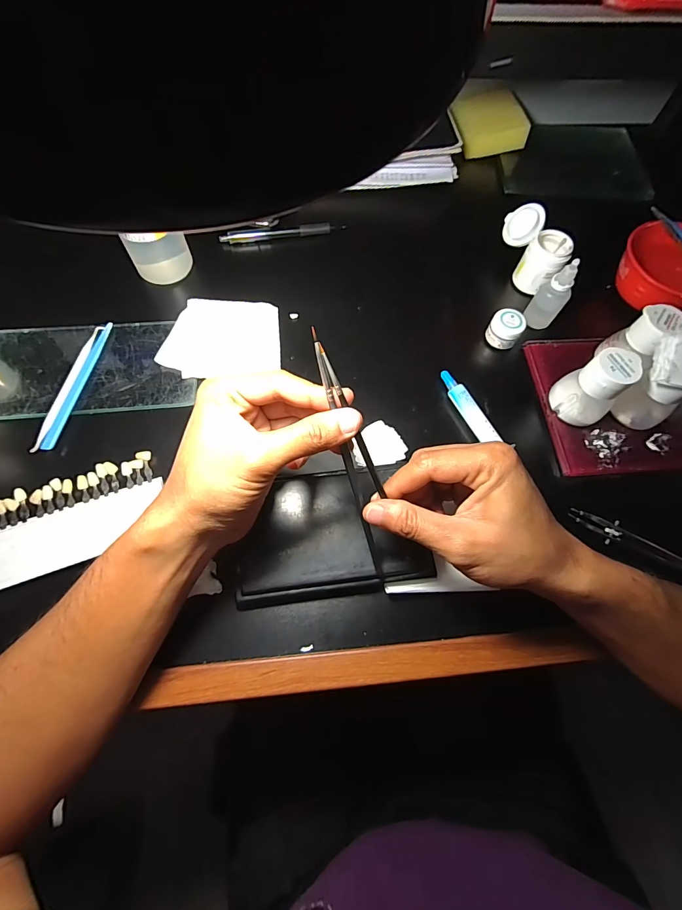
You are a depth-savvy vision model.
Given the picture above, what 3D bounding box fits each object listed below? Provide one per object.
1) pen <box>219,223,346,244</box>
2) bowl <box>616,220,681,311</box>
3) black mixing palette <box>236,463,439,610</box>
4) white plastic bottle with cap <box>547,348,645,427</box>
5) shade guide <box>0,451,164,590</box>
[{"bbox_3d":[-0.069,-0.267,0.446,0.146,0.011,0.015,-8,69,-6],"label":"pen"},{"bbox_3d":[0.354,-0.198,0.407,0.094,0.048,0.102,1,69,-3],"label":"bowl"},{"bbox_3d":[-0.007,0.063,0.304,0.146,0.023,0.097,-5,69,-5],"label":"black mixing palette"},{"bbox_3d":[0.225,-0.060,0.335,0.042,0.066,0.049,-32,74,-14],"label":"white plastic bottle with cap"},{"bbox_3d":[-0.224,0.053,0.305,0.141,0.012,0.074,-19,71,-10],"label":"shade guide"}]

